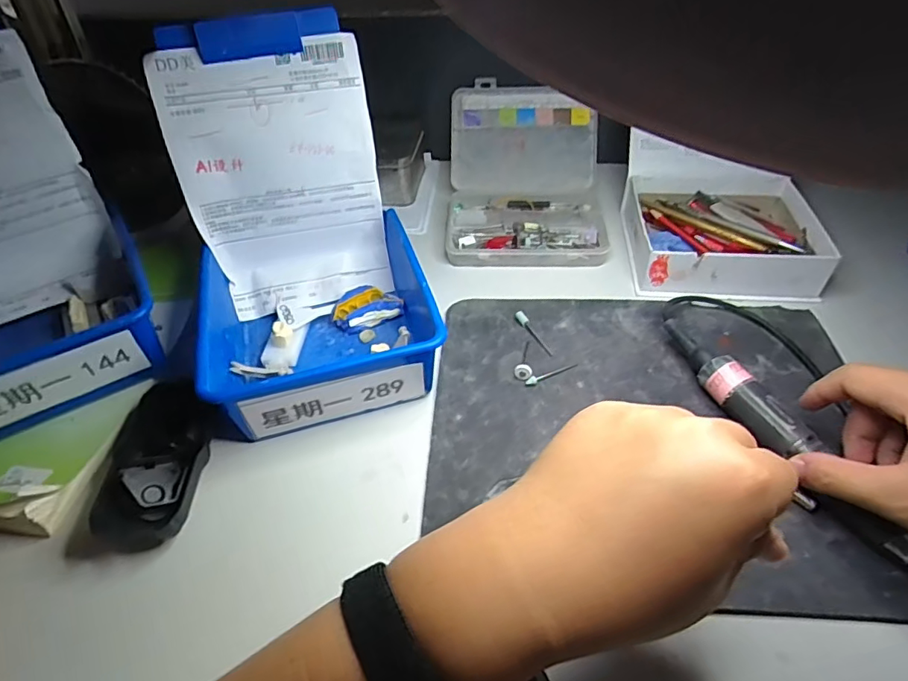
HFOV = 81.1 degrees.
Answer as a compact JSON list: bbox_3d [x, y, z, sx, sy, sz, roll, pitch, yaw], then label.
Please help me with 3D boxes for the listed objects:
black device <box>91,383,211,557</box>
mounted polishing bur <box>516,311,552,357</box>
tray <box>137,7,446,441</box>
[{"bbox_3d":[-0.188,0.074,0.340,0.061,0.031,0.113,-10,48,-8],"label":"black device"},{"bbox_3d":[0.062,-0.006,0.418,0.008,0.004,0.050,-17,50,-14],"label":"mounted polishing bur"},{"bbox_3d":[-0.109,-0.077,0.375,0.153,0.178,0.213,-13,49,-11],"label":"tray"}]

